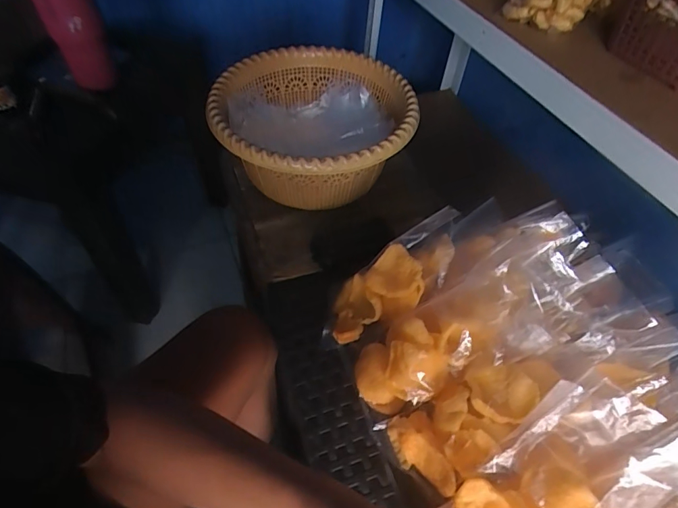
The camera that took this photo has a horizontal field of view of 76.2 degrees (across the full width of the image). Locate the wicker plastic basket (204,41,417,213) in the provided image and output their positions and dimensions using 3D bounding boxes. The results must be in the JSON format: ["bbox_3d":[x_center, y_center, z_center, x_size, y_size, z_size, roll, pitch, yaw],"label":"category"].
[{"bbox_3d":[-0.037,-0.170,0.611,0.259,0.123,0.253,1,51,-2],"label":"wicker plastic basket"}]

